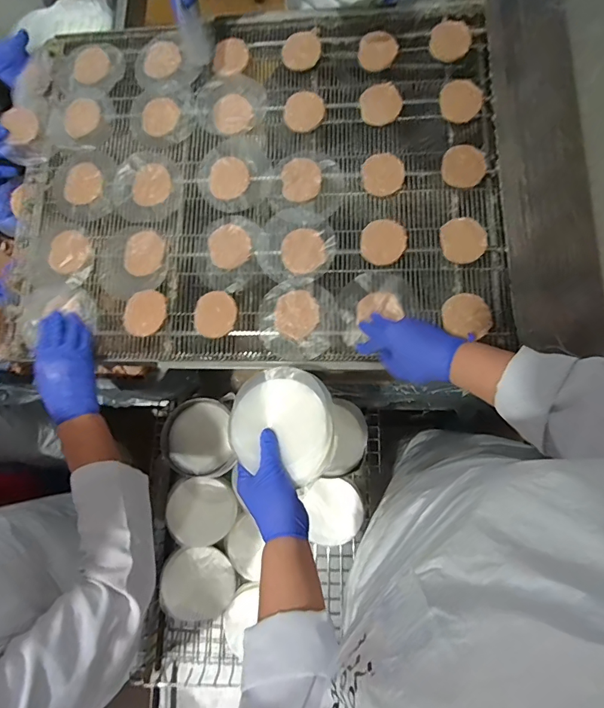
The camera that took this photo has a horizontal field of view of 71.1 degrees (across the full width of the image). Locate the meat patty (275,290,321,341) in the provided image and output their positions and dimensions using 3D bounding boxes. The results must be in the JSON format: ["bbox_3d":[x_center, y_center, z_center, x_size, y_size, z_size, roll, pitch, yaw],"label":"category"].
[{"bbox_3d":[-0.007,-0.059,0.629,0.064,0.006,0.071,-9,79,-2],"label":"meat patty"}]

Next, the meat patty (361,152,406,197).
[{"bbox_3d":[0.126,-0.279,0.656,0.064,0.012,0.065,0,79,0],"label":"meat patty"}]

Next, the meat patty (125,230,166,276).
[{"bbox_3d":[-0.248,-0.160,0.664,0.065,0.013,0.071,0,79,0],"label":"meat patty"}]

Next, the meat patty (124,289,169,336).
[{"bbox_3d":[-0.242,-0.064,0.655,0.065,0.006,0.071,0,79,0],"label":"meat patty"}]

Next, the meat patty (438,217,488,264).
[{"bbox_3d":[0.238,-0.165,0.624,0.064,0.016,0.069,0,79,0],"label":"meat patty"}]

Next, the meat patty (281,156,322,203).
[{"bbox_3d":[0.000,-0.279,0.674,0.061,0.011,0.071,-6,79,-1],"label":"meat patty"}]

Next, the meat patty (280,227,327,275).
[{"bbox_3d":[0.002,-0.158,0.645,0.066,0.004,0.069,-35,81,-7],"label":"meat patty"}]

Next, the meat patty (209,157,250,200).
[{"bbox_3d":[-0.119,-0.286,0.685,0.067,0.007,0.068,-33,81,-6],"label":"meat patty"}]

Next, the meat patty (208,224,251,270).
[{"bbox_3d":[-0.114,-0.169,0.660,0.063,0.006,0.069,0,79,0],"label":"meat patty"}]

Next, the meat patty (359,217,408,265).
[{"bbox_3d":[0.123,-0.169,0.633,0.068,0.011,0.067,0,79,0],"label":"meat patty"}]

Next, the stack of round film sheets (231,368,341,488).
[{"bbox_3d":[-0.023,0.081,0.522,0.131,0.028,0.127,14,79,3],"label":"stack of round film sheets"}]

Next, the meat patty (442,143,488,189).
[{"bbox_3d":[0.249,-0.288,0.650,0.065,0.012,0.071,0,79,0],"label":"meat patty"}]

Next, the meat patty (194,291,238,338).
[{"bbox_3d":[-0.131,-0.061,0.645,0.063,0.011,0.068,0,79,0],"label":"meat patty"}]

